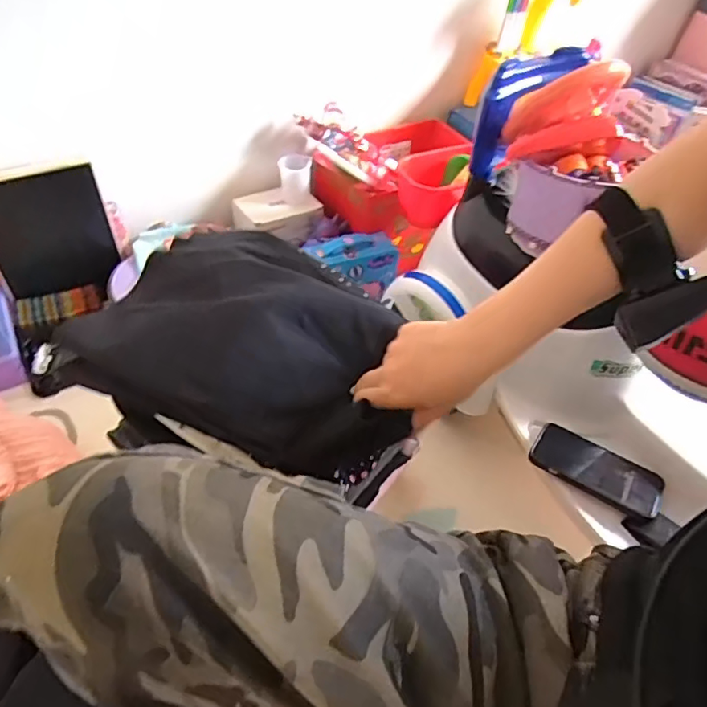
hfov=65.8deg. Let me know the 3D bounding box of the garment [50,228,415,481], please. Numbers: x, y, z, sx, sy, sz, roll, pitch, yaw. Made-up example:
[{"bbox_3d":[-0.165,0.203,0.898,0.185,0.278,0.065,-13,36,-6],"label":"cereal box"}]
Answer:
[{"bbox_3d":[-0.100,-0.020,0.546,0.315,0.083,0.223,15,48,9],"label":"garment"}]

